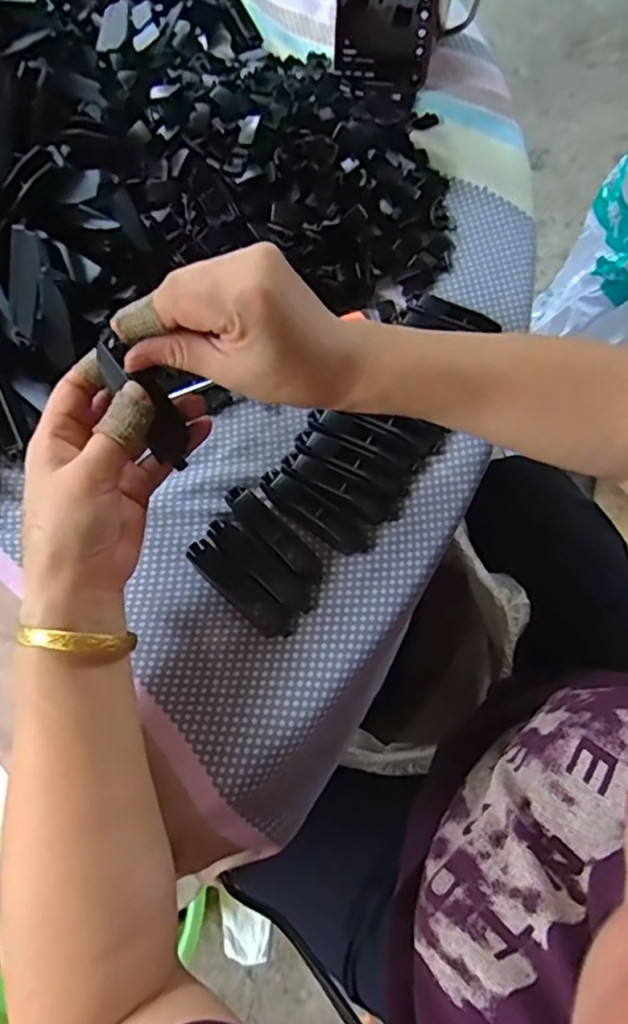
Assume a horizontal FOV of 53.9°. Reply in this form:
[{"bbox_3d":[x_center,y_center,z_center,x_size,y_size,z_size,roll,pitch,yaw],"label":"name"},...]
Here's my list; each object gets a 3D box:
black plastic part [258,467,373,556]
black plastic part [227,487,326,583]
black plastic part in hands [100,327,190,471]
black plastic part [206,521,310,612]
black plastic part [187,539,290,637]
[{"bbox_3d":[0.000,0.000,0.376,0.076,0.015,0.018,33,74,12],"label":"black plastic part"},{"bbox_3d":[-0.024,0.013,0.377,0.018,0.008,0.075,-43,75,-13],"label":"black plastic part"},{"bbox_3d":[-0.085,-0.056,0.317,0.020,0.013,0.077,-37,112,-11],"label":"black plastic part in hands"},{"bbox_3d":[-0.031,0.031,0.368,0.076,0.012,0.019,41,76,14],"label":"black plastic part"},{"bbox_3d":[-0.044,0.045,0.365,0.074,0.010,0.020,41,76,14],"label":"black plastic part"}]

